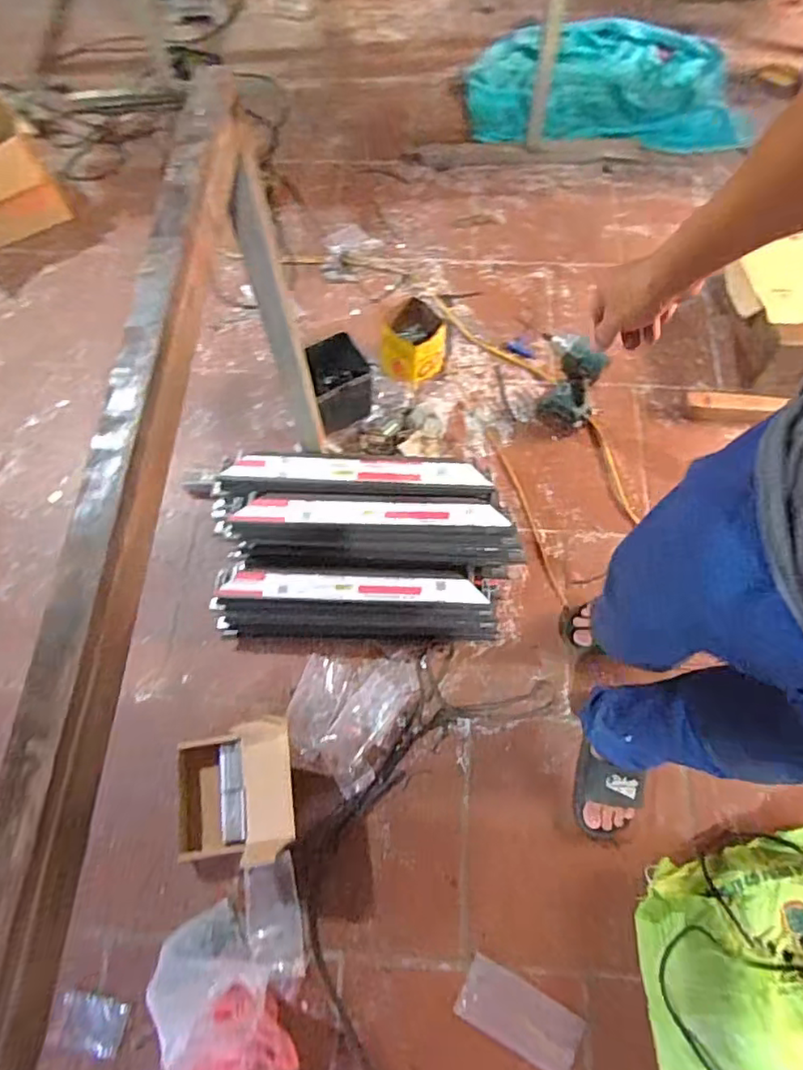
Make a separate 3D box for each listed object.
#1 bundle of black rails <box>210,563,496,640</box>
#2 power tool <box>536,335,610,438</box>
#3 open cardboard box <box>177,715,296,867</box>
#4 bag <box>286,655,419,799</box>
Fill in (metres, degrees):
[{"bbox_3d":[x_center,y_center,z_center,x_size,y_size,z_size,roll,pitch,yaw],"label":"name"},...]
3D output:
[{"bbox_3d":[-0.093,0.142,1.209,0.540,0.142,0.110,1,67,2],"label":"bundle of black rails"},{"bbox_3d":[0.375,-0.331,1.341,0.096,0.273,0.098,-1,67,2],"label":"power tool"},{"bbox_3d":[-0.303,0.465,1.083,0.228,0.119,0.238,-8,67,-2],"label":"open cardboard box"},{"bbox_3d":[-0.105,0.346,1.193,0.219,0.016,0.259,23,69,11],"label":"bag"}]

